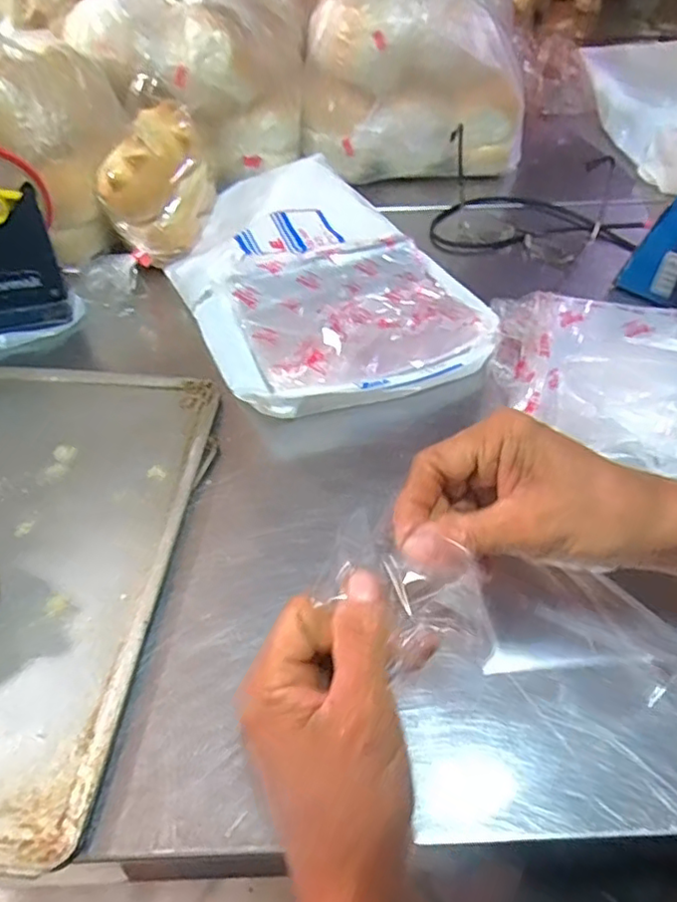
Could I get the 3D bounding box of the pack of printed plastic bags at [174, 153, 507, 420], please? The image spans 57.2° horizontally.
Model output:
[{"bbox_3d":[-0.021,-0.165,0.571,0.226,0.063,0.326,-20,50,-19],"label":"pack of printed plastic bags"}]

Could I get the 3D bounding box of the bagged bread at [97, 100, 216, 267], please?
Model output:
[{"bbox_3d":[-0.172,-0.255,0.597,0.070,0.101,0.127,7,47,5],"label":"bagged bread"}]

